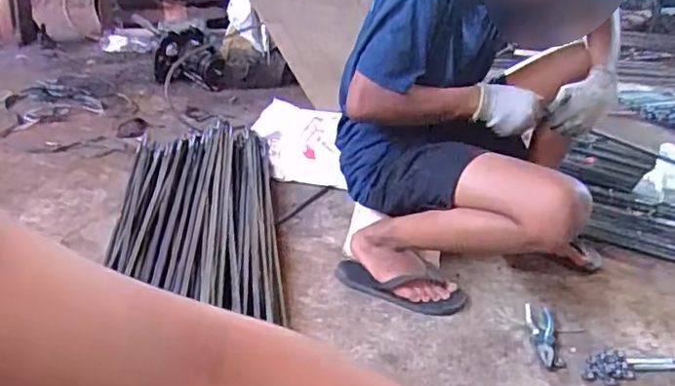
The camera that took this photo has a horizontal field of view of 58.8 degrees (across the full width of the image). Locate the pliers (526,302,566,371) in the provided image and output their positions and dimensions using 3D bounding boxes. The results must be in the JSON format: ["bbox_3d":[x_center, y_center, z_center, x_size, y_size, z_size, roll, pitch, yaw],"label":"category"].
[{"bbox_3d":[0.395,0.275,1.150,0.053,0.017,0.167,6,28,1],"label":"pliers"}]

